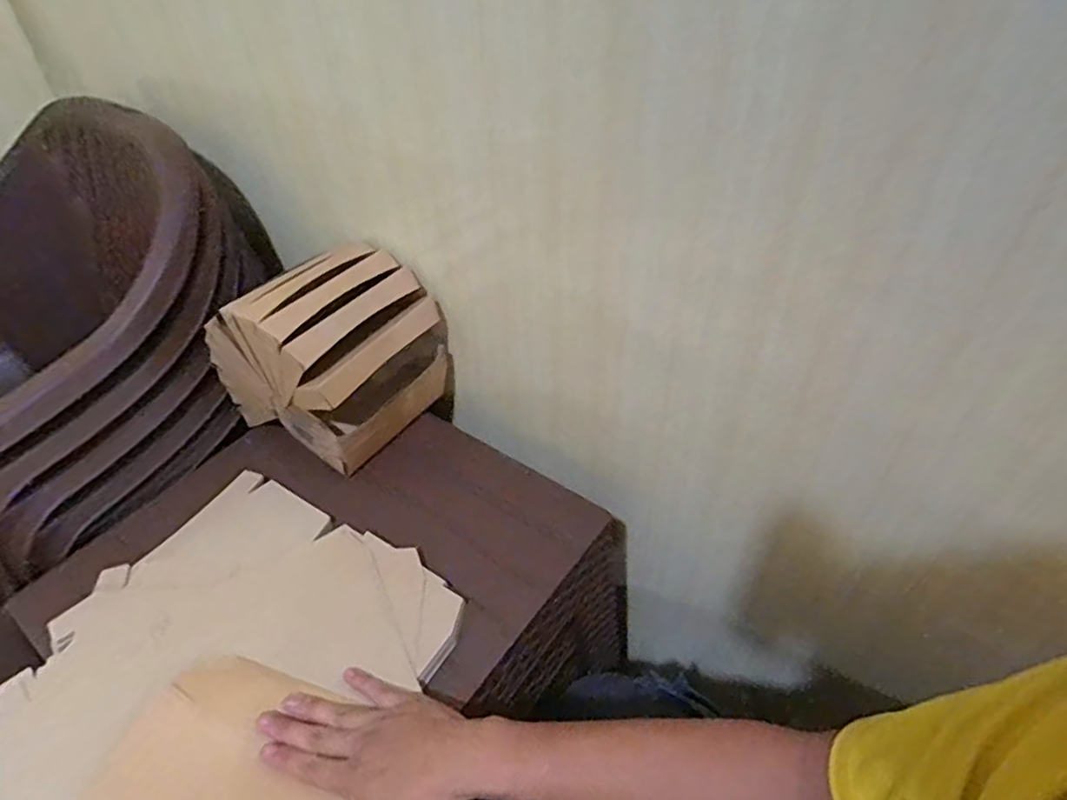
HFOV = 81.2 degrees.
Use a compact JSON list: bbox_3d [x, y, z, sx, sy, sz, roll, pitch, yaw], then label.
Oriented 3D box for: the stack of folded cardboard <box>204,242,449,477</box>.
[{"bbox_3d":[-0.241,-0.069,0.749,0.210,0.187,0.191,26,50,27],"label":"stack of folded cardboard"}]

